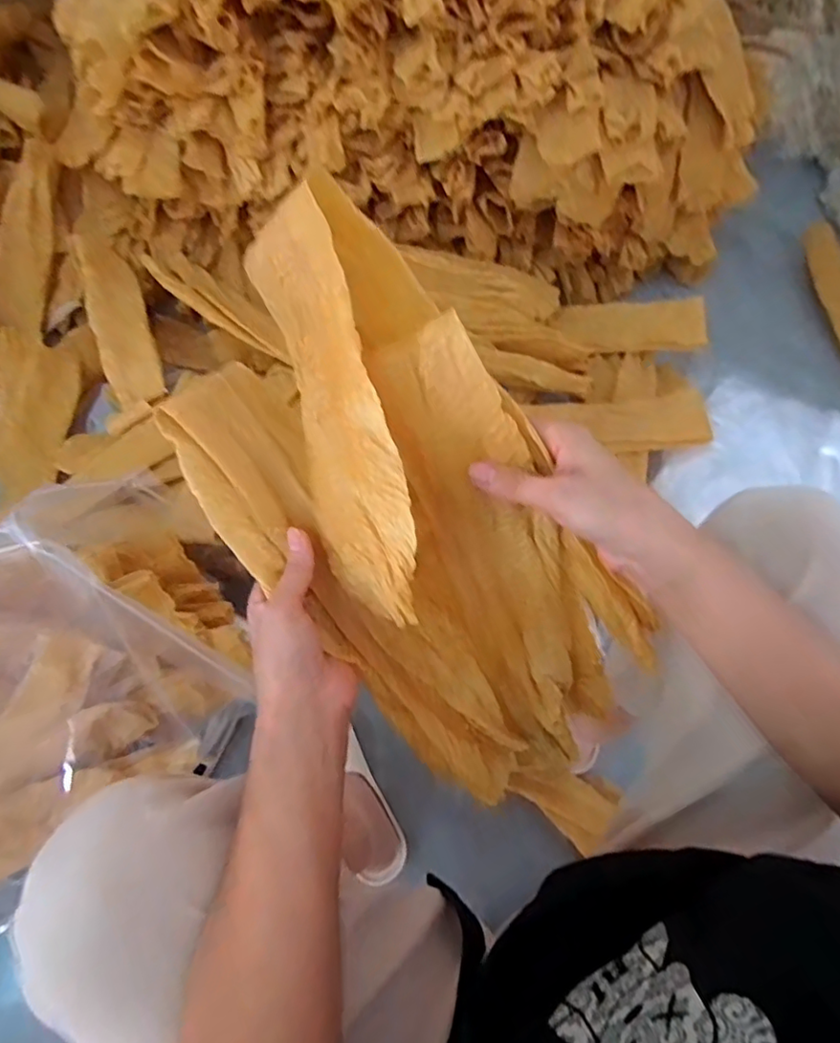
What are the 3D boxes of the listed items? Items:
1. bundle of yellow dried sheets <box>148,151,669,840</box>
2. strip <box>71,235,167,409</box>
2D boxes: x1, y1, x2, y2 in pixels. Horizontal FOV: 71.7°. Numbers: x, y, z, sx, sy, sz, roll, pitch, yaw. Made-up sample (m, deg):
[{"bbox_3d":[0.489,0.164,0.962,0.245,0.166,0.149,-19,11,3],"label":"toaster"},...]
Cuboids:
[{"bbox_3d":[0.008,0.032,0.376,0.180,0.116,0.448,-35,107,-16],"label":"bundle of yellow dried sheets"},{"bbox_3d":[-0.445,-0.304,0.858,0.078,0.059,0.301,-19,70,-11],"label":"strip"}]

